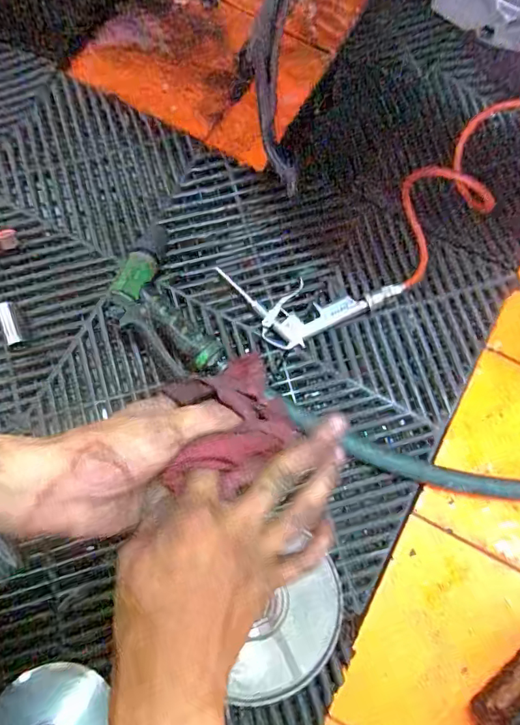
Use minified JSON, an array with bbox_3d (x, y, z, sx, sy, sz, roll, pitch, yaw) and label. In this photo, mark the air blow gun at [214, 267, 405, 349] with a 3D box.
[{"bbox_3d":[0.051,-0.055,0.523,0.195,0.022,0.082,5,76,-1],"label":"air blow gun"}]

